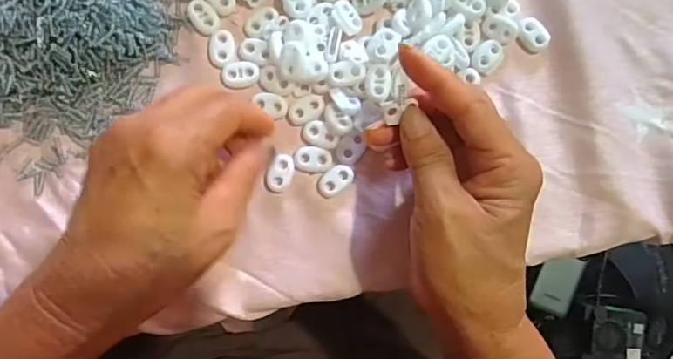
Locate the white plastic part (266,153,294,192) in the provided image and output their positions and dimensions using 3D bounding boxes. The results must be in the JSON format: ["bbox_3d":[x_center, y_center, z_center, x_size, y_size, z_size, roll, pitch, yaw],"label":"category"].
[{"bbox_3d":[-0.033,-0.004,0.318,0.013,0.005,0.022,24,85,-1],"label":"white plastic part"}]

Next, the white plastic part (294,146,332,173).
[{"bbox_3d":[-0.014,-0.012,0.317,0.022,0.004,0.015,3,85,-3],"label":"white plastic part"}]

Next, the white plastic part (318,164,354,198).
[{"bbox_3d":[-0.001,0.001,0.320,0.023,0.005,0.015,-40,88,-5],"label":"white plastic part"}]

